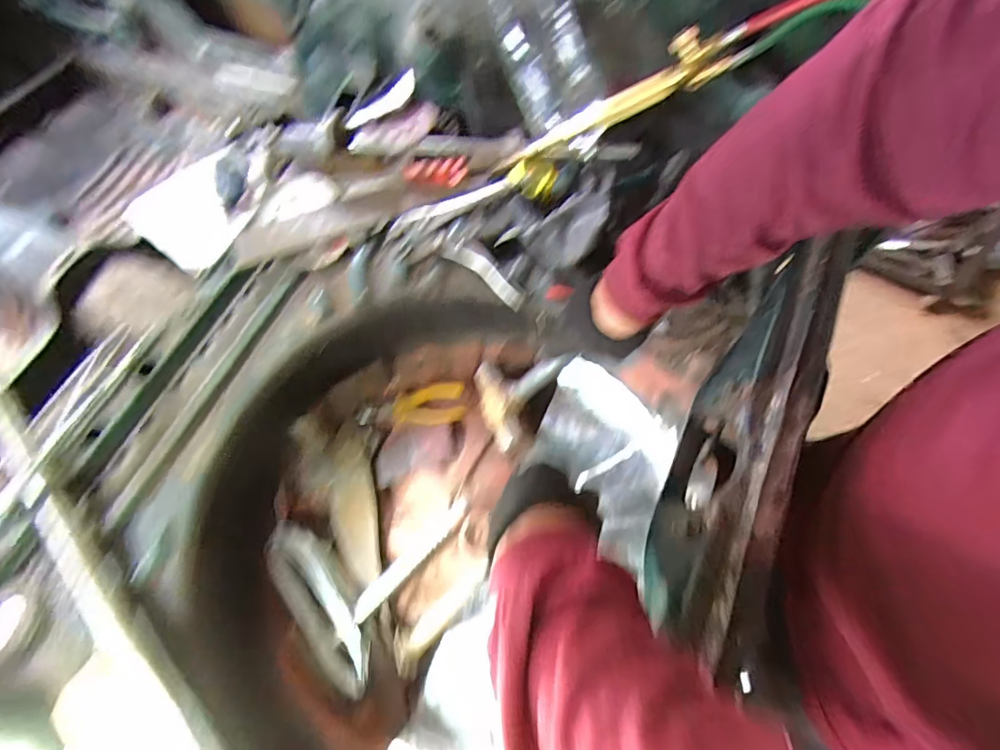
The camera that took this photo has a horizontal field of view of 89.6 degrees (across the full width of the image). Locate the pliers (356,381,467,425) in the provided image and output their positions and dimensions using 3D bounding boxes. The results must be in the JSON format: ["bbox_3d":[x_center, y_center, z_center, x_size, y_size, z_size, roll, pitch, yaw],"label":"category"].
[{"bbox_3d":[-0.132,0.051,0.754,0.160,0.023,0.055,-12,66,-3],"label":"pliers"}]

